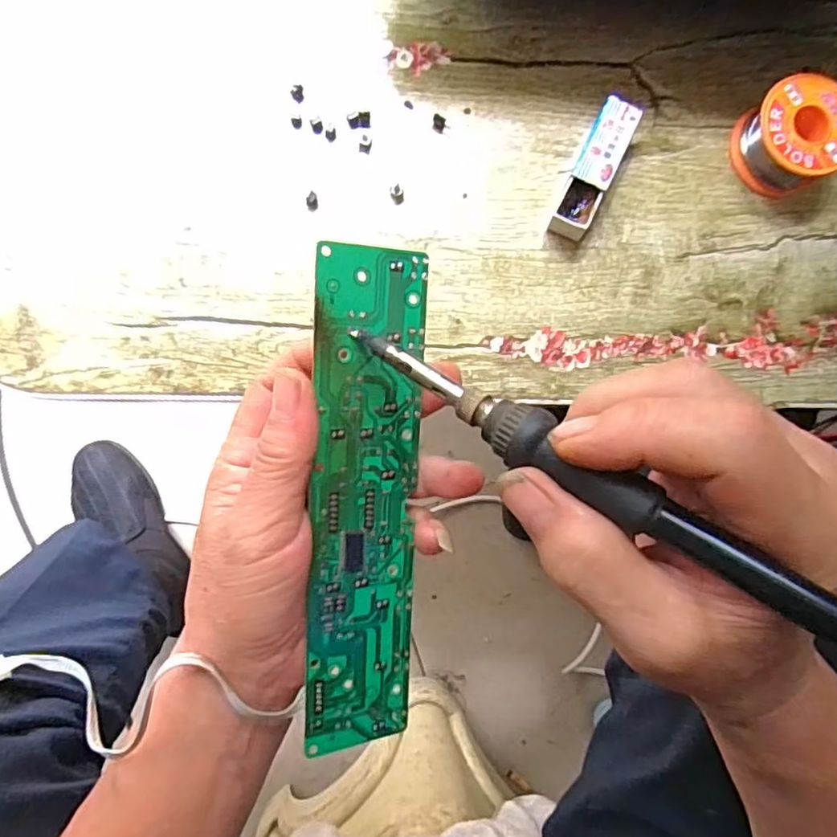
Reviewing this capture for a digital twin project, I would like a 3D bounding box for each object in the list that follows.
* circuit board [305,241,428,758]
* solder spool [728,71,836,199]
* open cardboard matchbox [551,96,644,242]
[{"bbox_3d":[-0.021,0.036,0.241,0.044,0.004,0.202,-1,98,-26],"label":"circuit board"},{"bbox_3d":[0.204,-0.153,0.320,0.051,0.031,0.052,0,89,-5],"label":"solder spool"},{"bbox_3d":[0.093,-0.133,0.315,0.020,0.019,0.071,24,87,-4],"label":"open cardboard matchbox"}]

